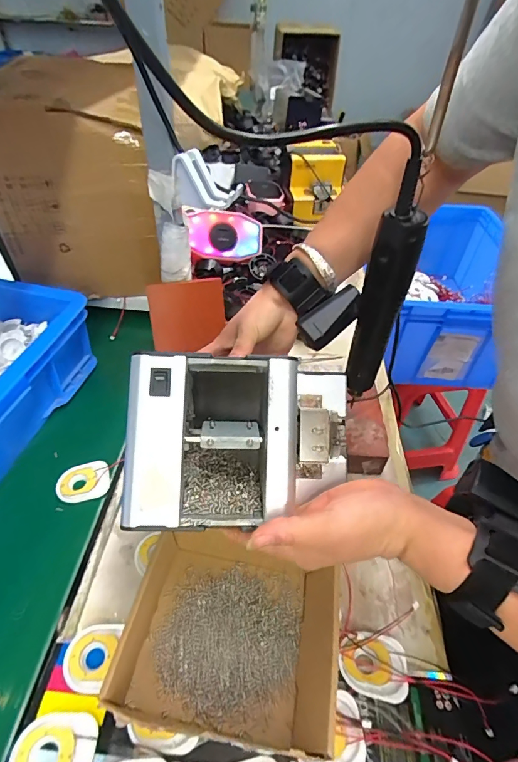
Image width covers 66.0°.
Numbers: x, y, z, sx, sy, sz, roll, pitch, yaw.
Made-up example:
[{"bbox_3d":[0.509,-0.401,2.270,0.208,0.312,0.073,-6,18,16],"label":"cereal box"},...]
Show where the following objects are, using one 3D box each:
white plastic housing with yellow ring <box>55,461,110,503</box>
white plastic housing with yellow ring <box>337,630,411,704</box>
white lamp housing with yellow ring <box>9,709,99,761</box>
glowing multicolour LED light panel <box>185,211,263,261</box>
[{"bbox_3d":[-0.205,0.117,0.466,0.058,0.008,0.047,-12,47,-15],"label":"white plastic housing with yellow ring"},{"bbox_3d":[0.097,0.242,0.341,0.056,0.009,0.047,7,45,4],"label":"white plastic housing with yellow ring"},{"bbox_3d":[-0.151,0.275,0.292,0.056,0.009,0.050,2,45,-2],"label":"white lamp housing with yellow ring"},{"bbox_3d":[-0.060,-0.261,0.717,0.130,0.081,0.021,-5,13,-9],"label":"glowing multicolour LED light panel"}]

